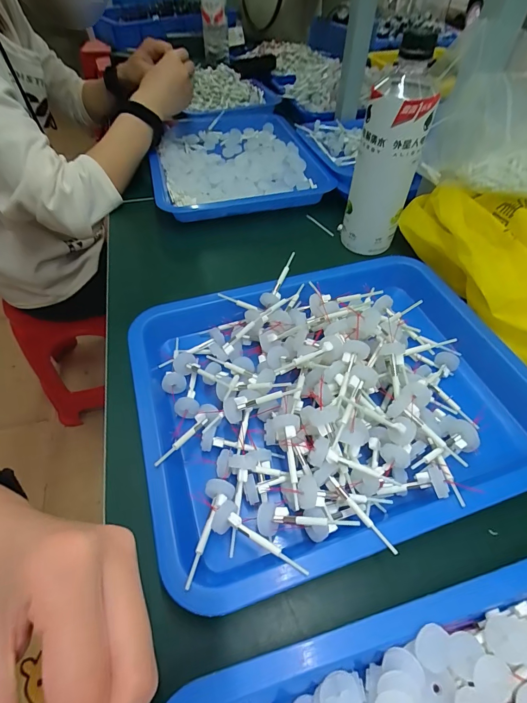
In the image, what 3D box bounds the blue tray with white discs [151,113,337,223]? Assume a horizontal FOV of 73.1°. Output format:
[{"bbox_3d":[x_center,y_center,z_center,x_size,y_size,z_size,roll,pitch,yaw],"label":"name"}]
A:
[{"bbox_3d":[-0.058,-0.326,0.611,0.266,0.045,0.334,-13,53,-10],"label":"blue tray with white discs"}]

